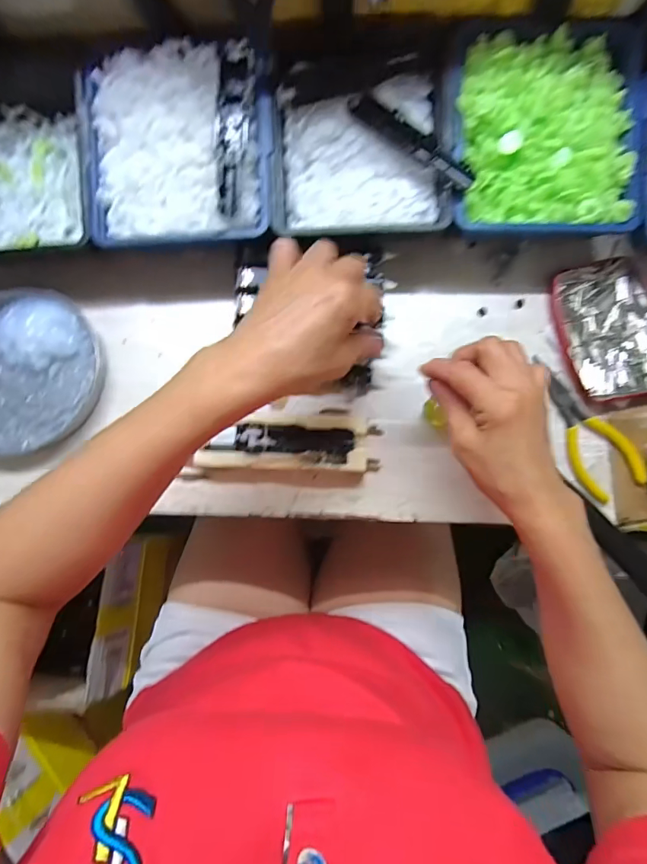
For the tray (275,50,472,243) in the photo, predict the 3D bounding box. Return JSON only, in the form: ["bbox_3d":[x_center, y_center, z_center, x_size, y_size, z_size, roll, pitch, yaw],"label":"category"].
[{"bbox_3d":[0.031,-0.237,0.369,0.143,0.033,0.146,-2,81,1],"label":"tray"}]

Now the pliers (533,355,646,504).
[{"bbox_3d":[0.215,-0.002,0.367,0.047,0.011,0.115,-27,82,-3],"label":"pliers"}]

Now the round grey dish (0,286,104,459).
[{"bbox_3d":[-0.269,-0.056,0.389,0.143,0.019,0.144,0,81,1],"label":"round grey dish"}]

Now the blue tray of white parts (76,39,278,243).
[{"bbox_3d":[-0.117,-0.230,0.359,0.149,0.038,0.151,-2,81,1],"label":"blue tray of white parts"}]

